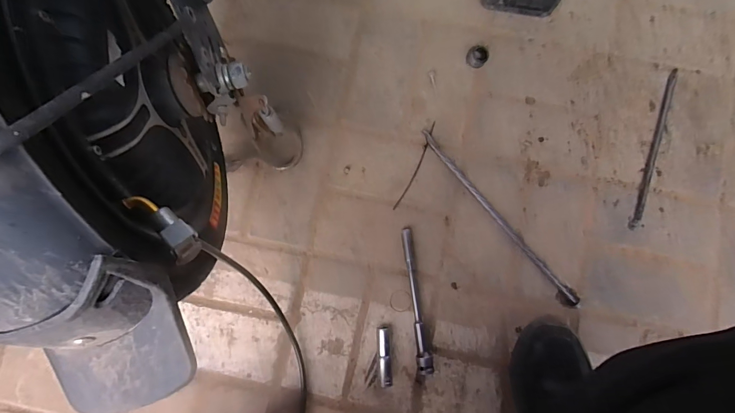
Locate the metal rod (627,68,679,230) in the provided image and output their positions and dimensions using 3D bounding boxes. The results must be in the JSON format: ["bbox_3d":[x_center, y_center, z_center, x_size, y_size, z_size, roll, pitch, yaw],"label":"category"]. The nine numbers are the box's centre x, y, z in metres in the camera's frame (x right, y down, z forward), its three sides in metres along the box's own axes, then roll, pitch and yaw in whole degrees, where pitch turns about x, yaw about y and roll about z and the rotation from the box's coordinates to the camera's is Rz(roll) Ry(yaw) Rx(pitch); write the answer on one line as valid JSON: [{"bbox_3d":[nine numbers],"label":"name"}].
[{"bbox_3d":[0.436,-0.089,0.571,0.014,0.005,0.255,18,84,0],"label":"metal rod"}]

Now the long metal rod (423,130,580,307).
[{"bbox_3d":[0.193,0.015,0.555,0.016,0.012,0.331,-41,87,-5],"label":"long metal rod"}]

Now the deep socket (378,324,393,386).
[{"bbox_3d":[0.024,0.211,0.534,0.016,0.019,0.080,-3,84,-2],"label":"deep socket"}]

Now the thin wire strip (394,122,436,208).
[{"bbox_3d":[0.074,-0.062,0.566,0.009,0.004,0.148,25,84,1],"label":"thin wire strip"}]

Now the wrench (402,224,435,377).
[{"bbox_3d":[0.071,0.136,0.542,0.020,0.018,0.206,-7,84,-2],"label":"wrench"}]

